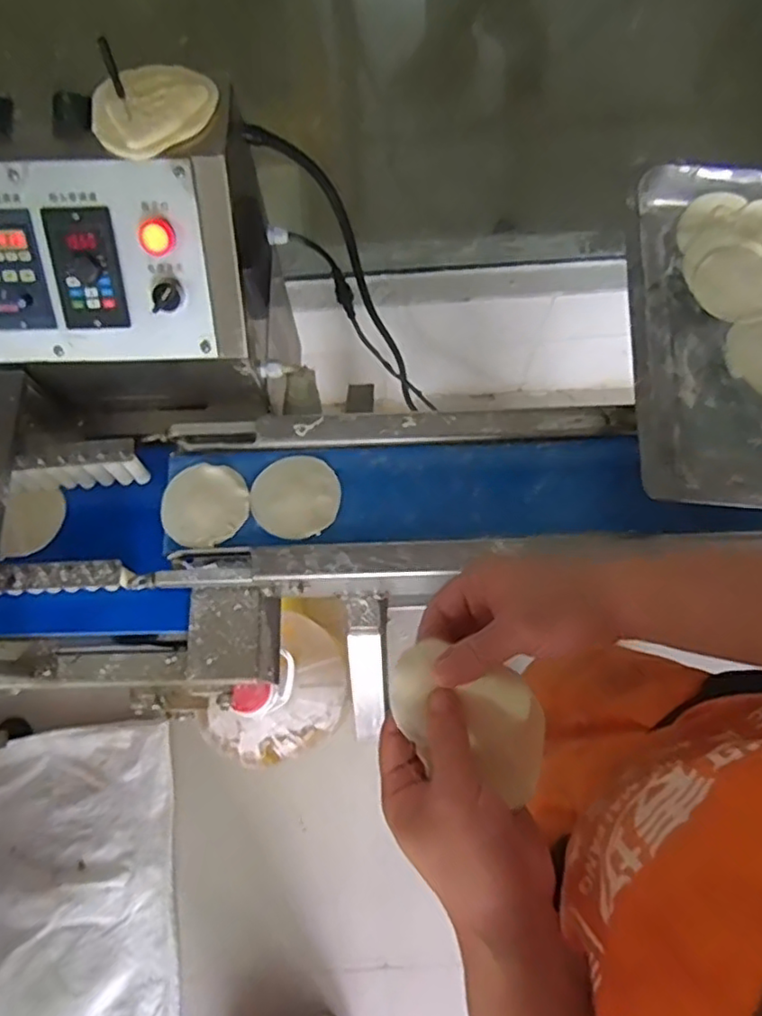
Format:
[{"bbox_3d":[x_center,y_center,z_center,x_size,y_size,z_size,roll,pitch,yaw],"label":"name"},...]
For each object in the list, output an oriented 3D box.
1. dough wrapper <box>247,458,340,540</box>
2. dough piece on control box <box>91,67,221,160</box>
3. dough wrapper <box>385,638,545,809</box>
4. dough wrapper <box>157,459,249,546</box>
[{"bbox_3d":[-0.084,-0.010,0.624,0.083,0.004,0.080,1,73,-3],"label":"dough wrapper"},{"bbox_3d":[-0.182,-0.322,0.514,0.101,0.025,0.065,-19,75,-4],"label":"dough piece on control box"},{"bbox_3d":[0.057,0.125,0.387,0.110,0.015,0.063,34,78,-3],"label":"dough wrapper"},{"bbox_3d":[-0.172,-0.004,0.622,0.085,0.004,0.082,-1,71,2],"label":"dough wrapper"}]

